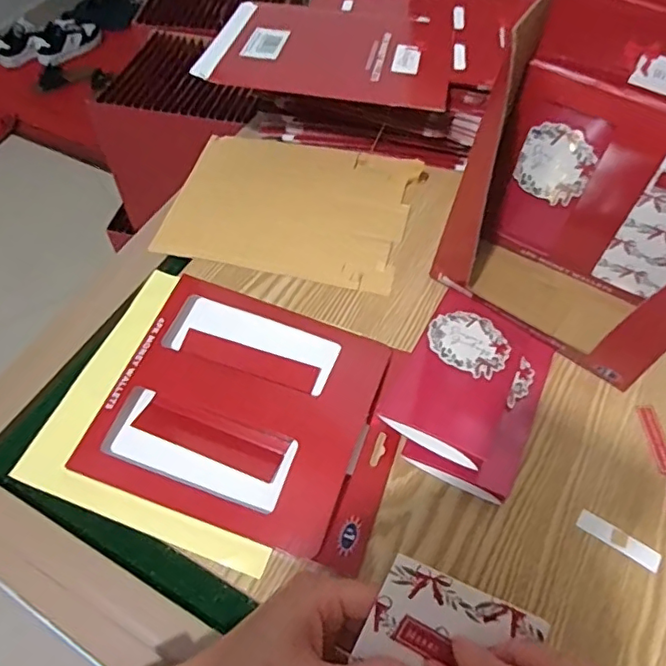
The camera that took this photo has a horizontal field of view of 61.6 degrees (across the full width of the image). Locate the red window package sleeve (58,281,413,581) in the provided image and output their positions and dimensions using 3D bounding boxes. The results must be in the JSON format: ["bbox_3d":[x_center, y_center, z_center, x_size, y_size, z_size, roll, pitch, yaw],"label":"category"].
[{"bbox_3d":[-0.058,0.059,0.449,0.225,0.016,0.189,18,58,10],"label":"red window package sleeve"}]

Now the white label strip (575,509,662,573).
[{"bbox_3d":[0.209,0.152,0.409,0.058,0.004,0.015,30,73,19],"label":"white label strip"}]

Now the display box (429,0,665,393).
[{"bbox_3d":[0.240,-0.134,0.454,0.199,0.238,0.227,35,62,20],"label":"display box"}]

